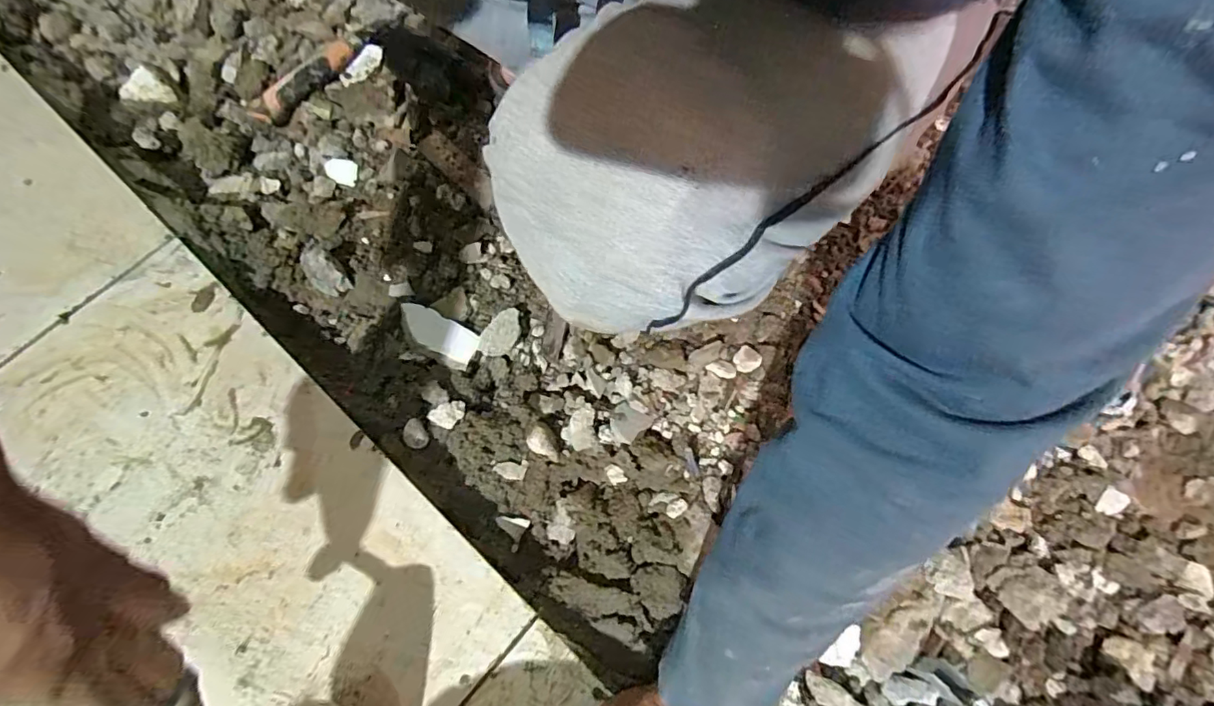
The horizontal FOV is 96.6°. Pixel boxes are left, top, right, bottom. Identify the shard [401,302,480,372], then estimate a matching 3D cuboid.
[{"bbox_3d":[-0.157,-0.018,0.500,0.076,0.004,0.041,31,58,-2],"label":"shard"}]

